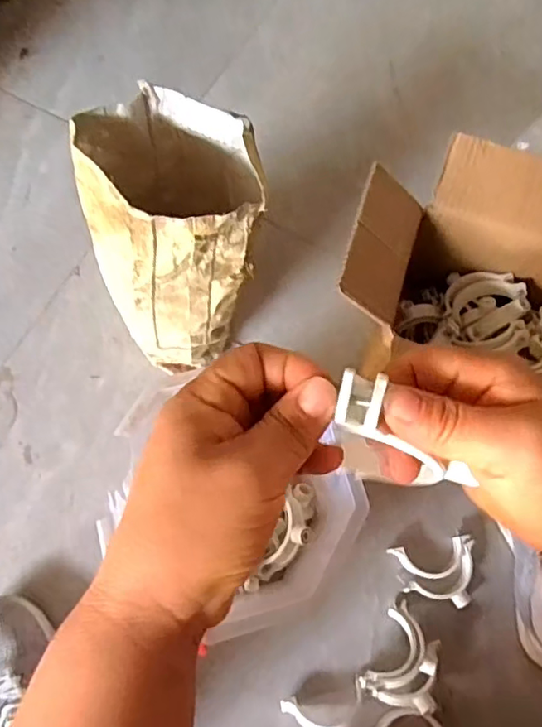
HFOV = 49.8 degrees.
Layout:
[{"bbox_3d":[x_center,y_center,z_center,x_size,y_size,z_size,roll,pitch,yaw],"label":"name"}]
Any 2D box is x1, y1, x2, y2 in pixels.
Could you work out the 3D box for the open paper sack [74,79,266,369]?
[{"bbox_3d":[-0.106,-0.135,0.678,0.176,0.302,0.197,-17,72,-11],"label":"open paper sack"}]

